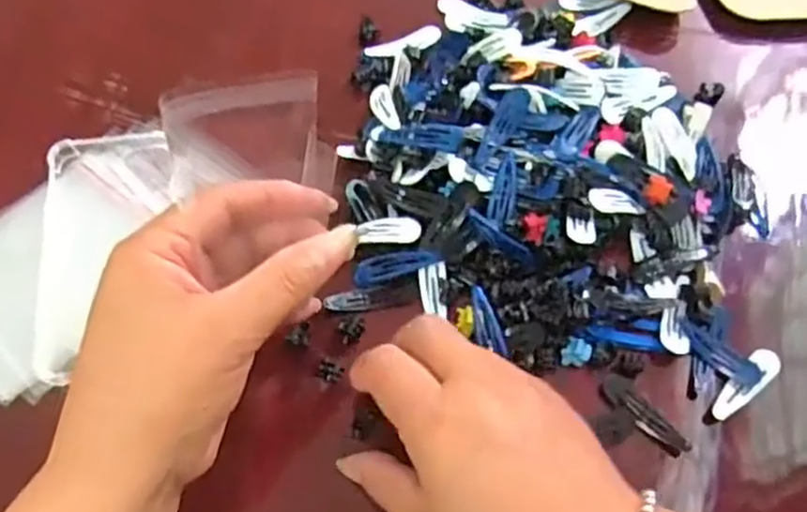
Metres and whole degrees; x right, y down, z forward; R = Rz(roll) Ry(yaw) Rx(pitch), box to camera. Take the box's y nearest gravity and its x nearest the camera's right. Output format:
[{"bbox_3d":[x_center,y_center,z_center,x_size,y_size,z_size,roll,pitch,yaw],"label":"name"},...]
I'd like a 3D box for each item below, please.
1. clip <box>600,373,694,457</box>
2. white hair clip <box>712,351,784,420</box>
[{"bbox_3d":[0.113,0.075,0.345,0.014,0.007,0.047,-36,70,-18],"label":"clip"},{"bbox_3d":[0.164,0.063,0.352,0.047,0.006,0.013,-40,71,-20],"label":"white hair clip"}]

